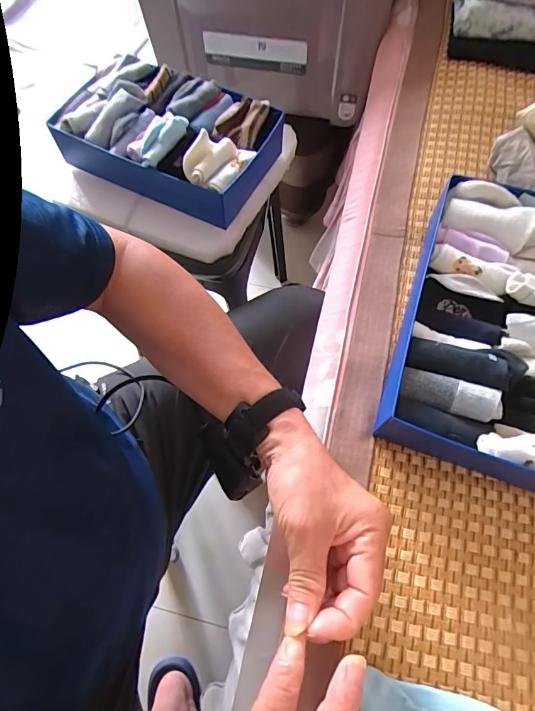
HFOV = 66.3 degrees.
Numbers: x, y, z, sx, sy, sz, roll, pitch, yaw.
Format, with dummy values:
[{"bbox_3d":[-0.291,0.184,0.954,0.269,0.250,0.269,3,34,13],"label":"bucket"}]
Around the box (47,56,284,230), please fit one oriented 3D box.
[{"bbox_3d":[-0.149,-0.332,0.613,0.301,0.091,0.179,22,69,10],"label":"box"}]

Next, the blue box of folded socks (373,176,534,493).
[{"bbox_3d":[0.239,-0.029,0.419,0.186,0.080,0.297,19,68,9],"label":"blue box of folded socks"}]

